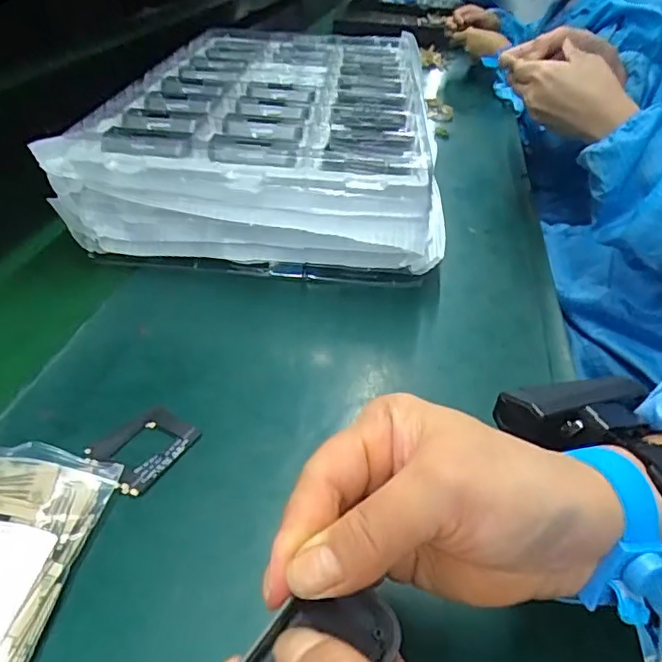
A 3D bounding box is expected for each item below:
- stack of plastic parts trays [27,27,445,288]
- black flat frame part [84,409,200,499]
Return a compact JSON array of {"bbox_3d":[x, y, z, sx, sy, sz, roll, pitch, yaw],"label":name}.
[{"bbox_3d":[-0.044,-0.237,0.648,0.322,0.098,0.519,6,37,4],"label":"stack of plastic parts trays"},{"bbox_3d":[-0.110,0.067,0.327,0.048,0.004,0.055,24,42,25],"label":"black flat frame part"}]

